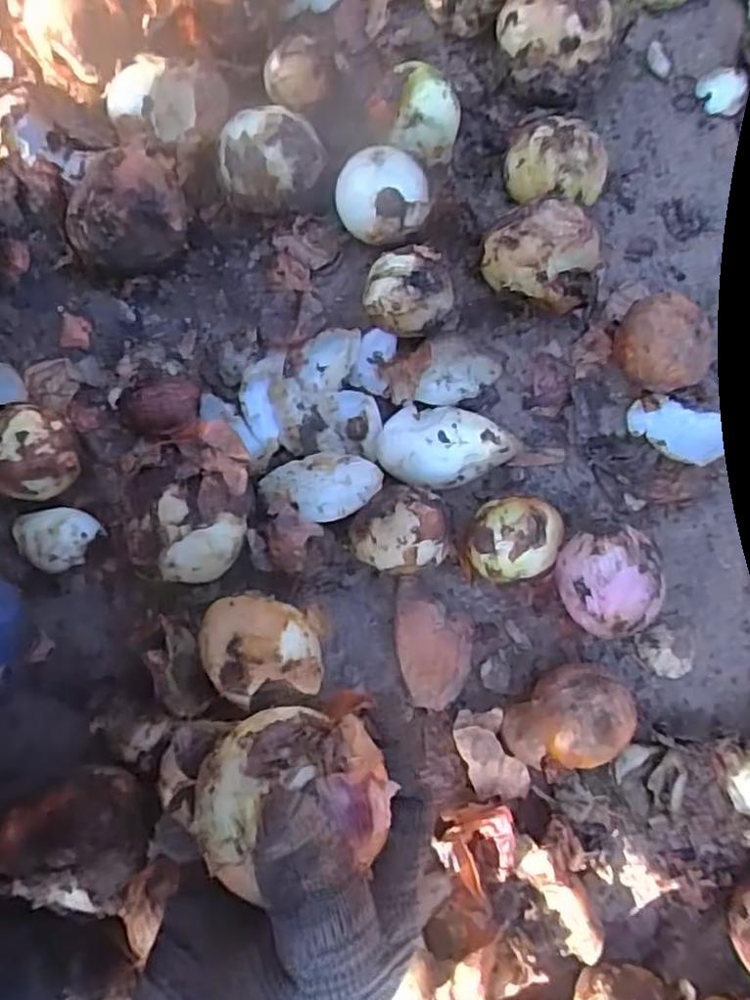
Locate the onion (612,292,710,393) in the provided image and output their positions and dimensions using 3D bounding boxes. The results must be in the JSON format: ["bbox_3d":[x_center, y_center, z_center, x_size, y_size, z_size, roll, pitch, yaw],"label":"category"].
[{"bbox_3d":[0.178,-0.095,0.432,0.056,0.047,0.047,34,81,5],"label":"onion"}]

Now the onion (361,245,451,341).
[{"bbox_3d":[0.022,-0.128,0.438,0.052,0.041,0.050,0,80,0],"label":"onion"}]

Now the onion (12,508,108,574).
[{"bbox_3d":[-0.196,0.024,0.421,0.051,0.024,0.039,12,80,2],"label":"onion"}]

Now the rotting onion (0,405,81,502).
[{"bbox_3d":[-0.201,-0.026,0.415,0.047,0.047,0.051,-17,81,-3],"label":"rotting onion"}]

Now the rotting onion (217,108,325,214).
[{"bbox_3d":[-0.067,-0.218,0.450,0.068,0.047,0.062,-14,80,-3],"label":"rotting onion"}]

